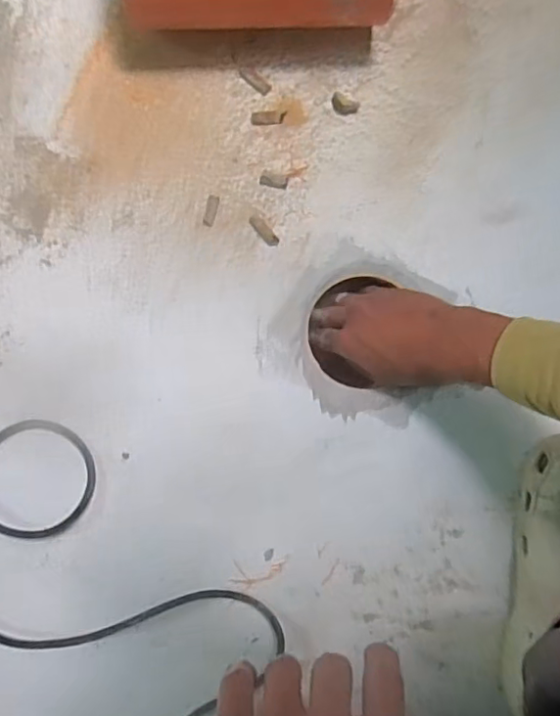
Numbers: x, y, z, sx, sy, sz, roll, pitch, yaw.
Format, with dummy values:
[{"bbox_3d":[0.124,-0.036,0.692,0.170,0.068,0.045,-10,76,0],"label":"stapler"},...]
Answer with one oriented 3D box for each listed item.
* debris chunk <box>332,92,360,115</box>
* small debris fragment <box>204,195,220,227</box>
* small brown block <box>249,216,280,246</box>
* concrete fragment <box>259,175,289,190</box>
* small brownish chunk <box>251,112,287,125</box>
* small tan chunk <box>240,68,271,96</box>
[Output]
[{"bbox_3d":[0.057,-0.224,0.515,0.025,0.009,0.016,29,90,-1],"label":"debris chunk"},{"bbox_3d":[-0.061,-0.131,0.514,0.010,0.004,0.028,13,90,-1],"label":"small debris fragment"},{"bbox_3d":[-0.014,-0.112,0.512,0.010,0.004,0.032,-45,91,-1],"label":"small brown block"},{"bbox_3d":[-0.005,-0.156,0.512,0.024,0.004,0.011,7,90,-1],"label":"concrete fragment"},{"bbox_3d":[-0.011,-0.213,0.514,0.031,0.005,0.011,1,90,-1],"label":"small brownish chunk"},{"bbox_3d":[-0.022,-0.246,0.514,0.031,0.004,0.010,40,89,-1],"label":"small tan chunk"}]

